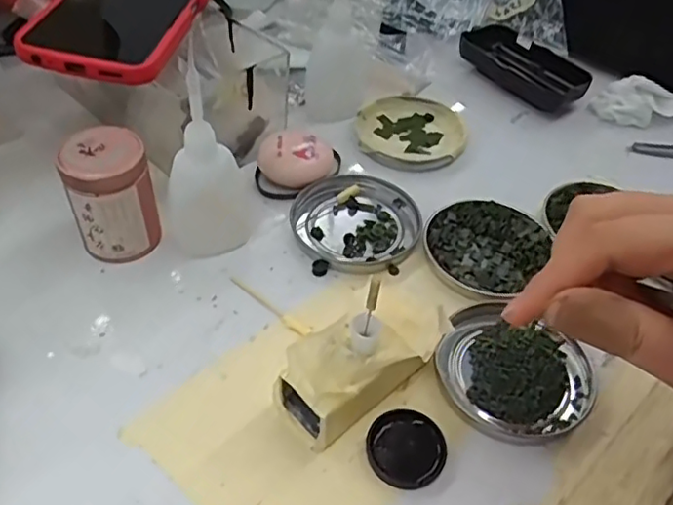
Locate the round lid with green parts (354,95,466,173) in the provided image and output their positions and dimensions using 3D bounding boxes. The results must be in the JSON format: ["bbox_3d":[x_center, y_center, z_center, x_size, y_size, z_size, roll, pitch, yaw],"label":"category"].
[{"bbox_3d":[0.054,-0.089,0.452,0.077,0.013,0.085,6,47,0],"label":"round lid with green parts"}]

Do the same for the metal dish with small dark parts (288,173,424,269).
[{"bbox_3d":[0.012,-0.021,0.380,0.074,0.009,0.078,3,47,-3],"label":"metal dish with small dark parts"}]

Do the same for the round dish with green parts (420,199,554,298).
[{"bbox_3d":[0.088,-0.005,0.370,0.075,0.009,0.068,-34,58,-31],"label":"round dish with green parts"}]

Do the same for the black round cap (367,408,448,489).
[{"bbox_3d":[0.032,0.089,0.280,0.036,0.008,0.034,3,47,-3],"label":"black round cap"}]

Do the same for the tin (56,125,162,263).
[{"bbox_3d":[-0.124,-0.030,0.341,0.042,0.065,0.040,-6,48,-11],"label":"tin"}]

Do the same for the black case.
[{"bbox_3d":[0.157,-0.154,0.508,0.052,0.028,0.115,-31,57,-30],"label":"black case"}]

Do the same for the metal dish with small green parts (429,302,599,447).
[{"bbox_3d":[0.089,0.061,0.310,0.077,0.008,0.067,30,51,21],"label":"metal dish with small green parts"}]

